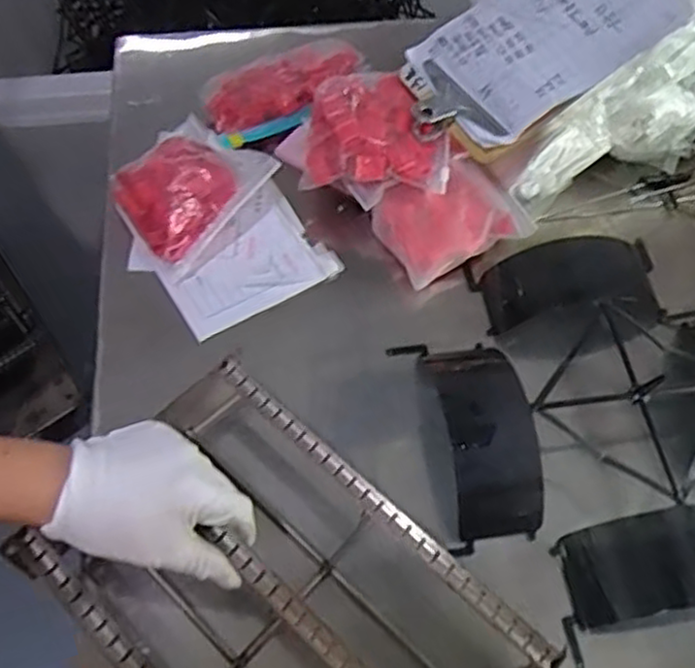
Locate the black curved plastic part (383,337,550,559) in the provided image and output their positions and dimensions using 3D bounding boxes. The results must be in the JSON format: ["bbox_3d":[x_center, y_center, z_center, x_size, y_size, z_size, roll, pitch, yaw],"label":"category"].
[{"bbox_3d":[0.105,0.082,0.570,0.088,0.030,0.169,-8,60,-6],"label":"black curved plastic part"}]

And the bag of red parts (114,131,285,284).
[{"bbox_3d":[-0.144,-0.135,0.659,0.133,0.052,0.125,-37,67,-21],"label":"bag of red parts"}]

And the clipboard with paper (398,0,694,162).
[{"bbox_3d":[0.164,-0.259,0.634,0.238,0.022,0.149,-32,66,3],"label":"clipboard with paper"}]

